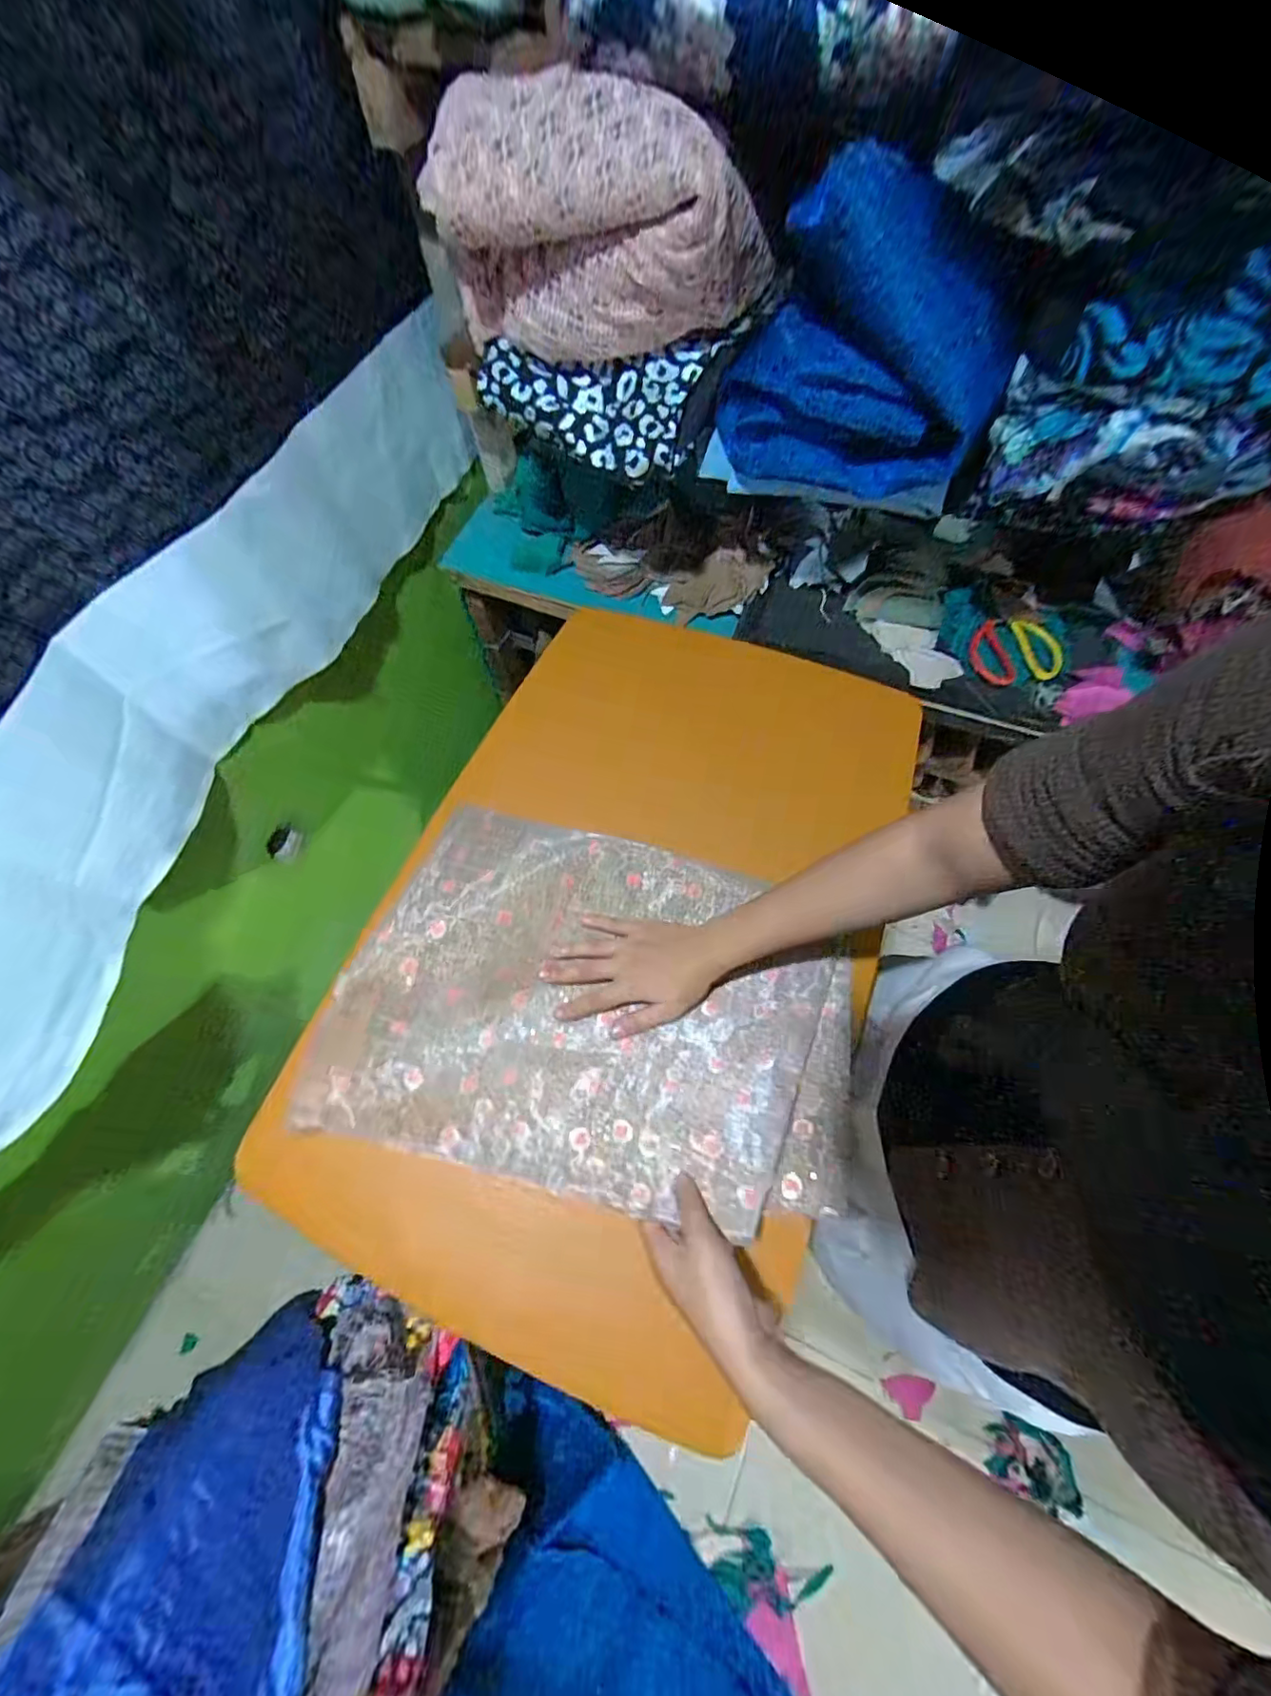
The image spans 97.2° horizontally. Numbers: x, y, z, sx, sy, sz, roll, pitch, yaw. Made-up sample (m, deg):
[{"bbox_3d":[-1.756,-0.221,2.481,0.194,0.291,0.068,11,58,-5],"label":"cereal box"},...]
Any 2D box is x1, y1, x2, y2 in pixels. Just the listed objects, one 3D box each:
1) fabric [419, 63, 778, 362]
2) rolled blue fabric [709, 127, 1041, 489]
[{"bbox_3d":[-0.033,-0.583,0.538,0.315,0.170,0.110,4,65,3],"label":"fabric"},{"bbox_3d":[0.221,-0.479,0.537,0.259,0.226,0.120,38,71,17],"label":"rolled blue fabric"}]

